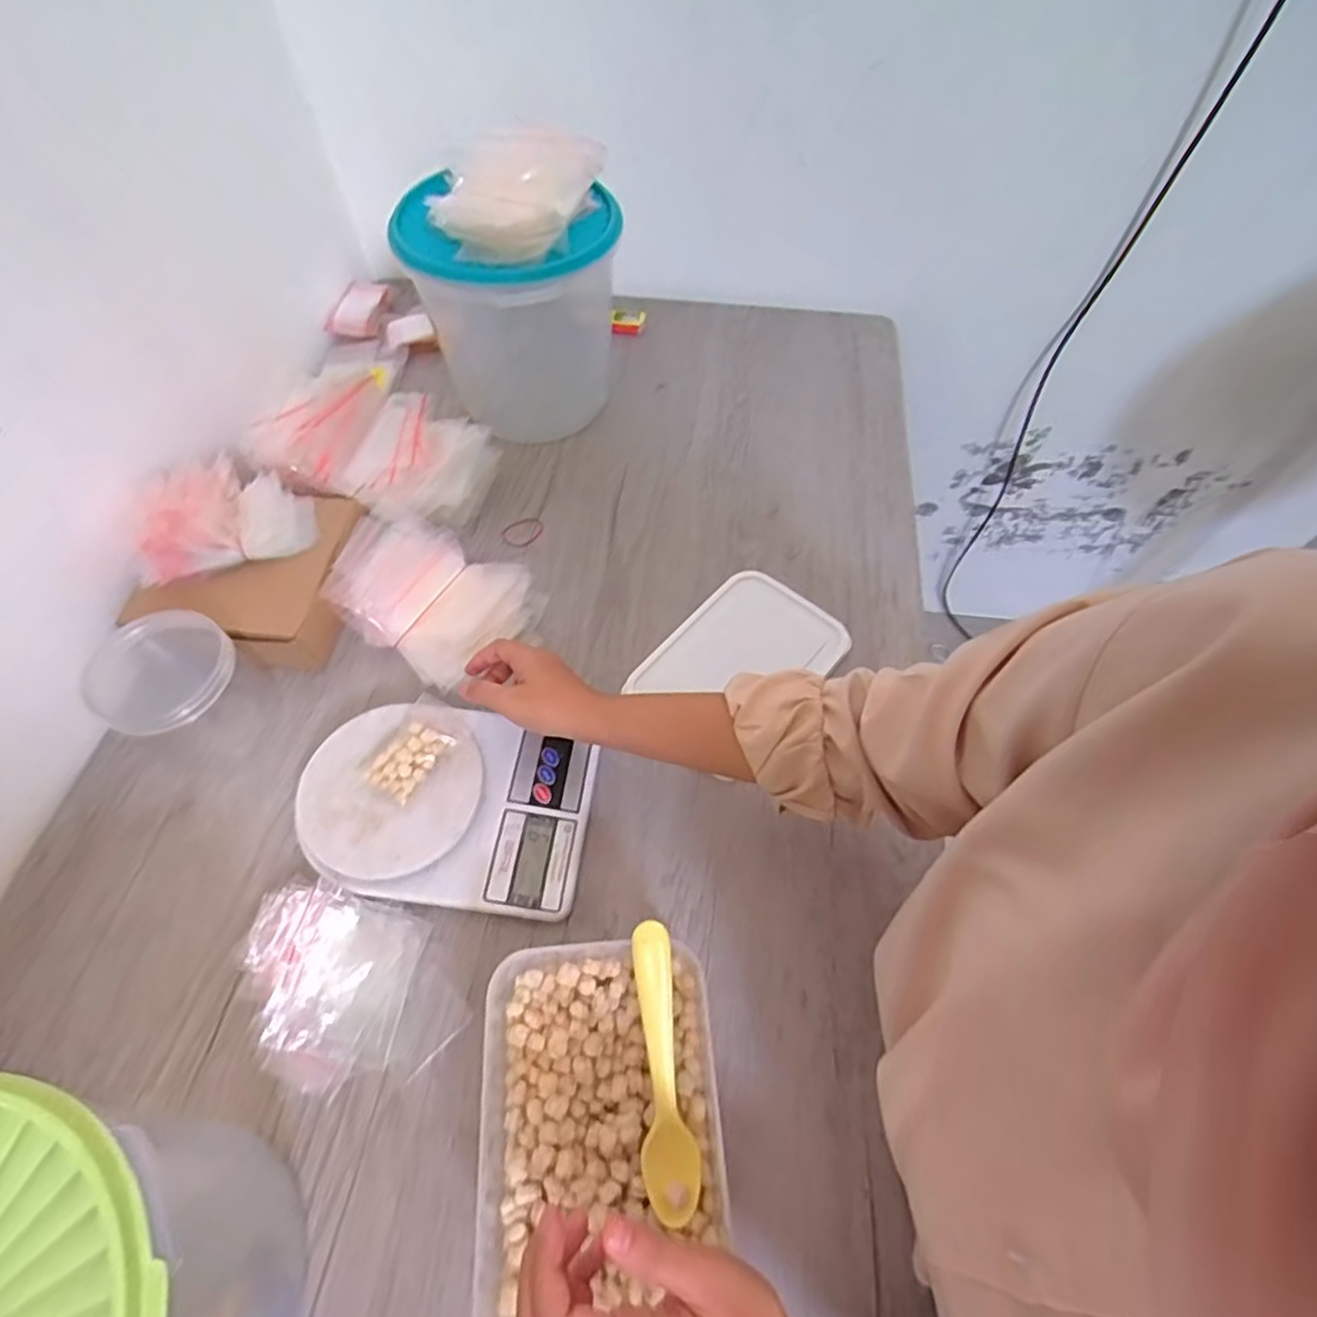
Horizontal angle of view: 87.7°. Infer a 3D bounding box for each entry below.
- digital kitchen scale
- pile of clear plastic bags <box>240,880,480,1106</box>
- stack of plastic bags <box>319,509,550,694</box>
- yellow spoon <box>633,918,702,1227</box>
[{"bbox_3d":[-0.156,0.103,0.508,0.208,0.041,0.147,6,59,4],"label":"digital kitchen scale"},{"bbox_3d":[-0.207,0.216,0.446,0.149,0.024,0.112,17,61,10],"label":"pile of clear plastic bags"},{"bbox_3d":[-0.193,-0.058,0.603,0.161,0.056,0.134,35,65,20],"label":"stack of plastic bags"},{"bbox_3d":[0.002,0.228,0.384,0.030,0.015,0.153,-5,85,-3],"label":"yellow spoon"}]

